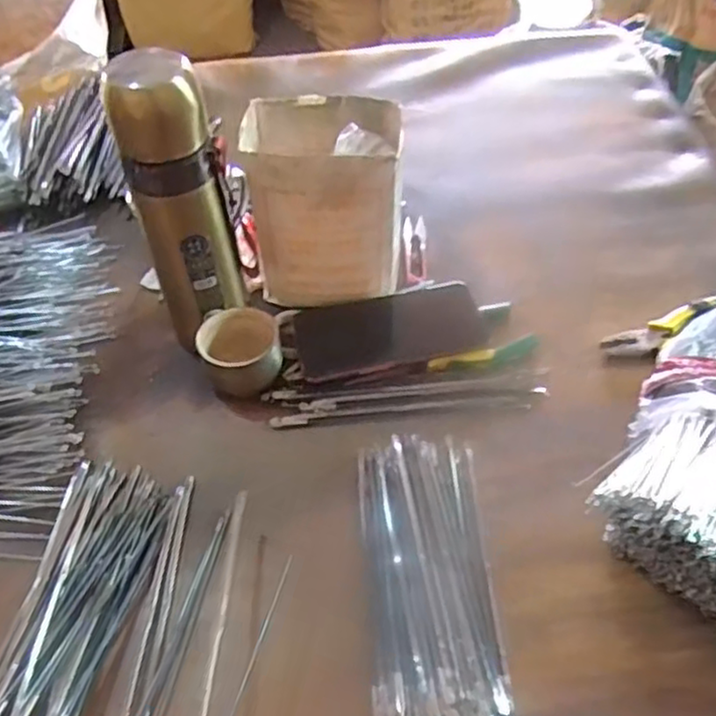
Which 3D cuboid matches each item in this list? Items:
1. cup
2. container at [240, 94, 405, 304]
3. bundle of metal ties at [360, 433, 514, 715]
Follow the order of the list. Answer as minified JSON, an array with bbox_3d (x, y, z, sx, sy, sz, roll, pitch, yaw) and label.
[{"bbox_3d":[-0.093,-0.004,0.559,0.060,0.044,0.061,-1,49,1],"label":"cup"},{"bbox_3d":[-0.027,-0.126,0.589,0.118,0.153,0.095,0,49,2],"label":"container"},{"bbox_3d":[0.045,0.134,0.444,0.079,0.024,0.195,-2,49,1],"label":"bundle of metal ties"}]

